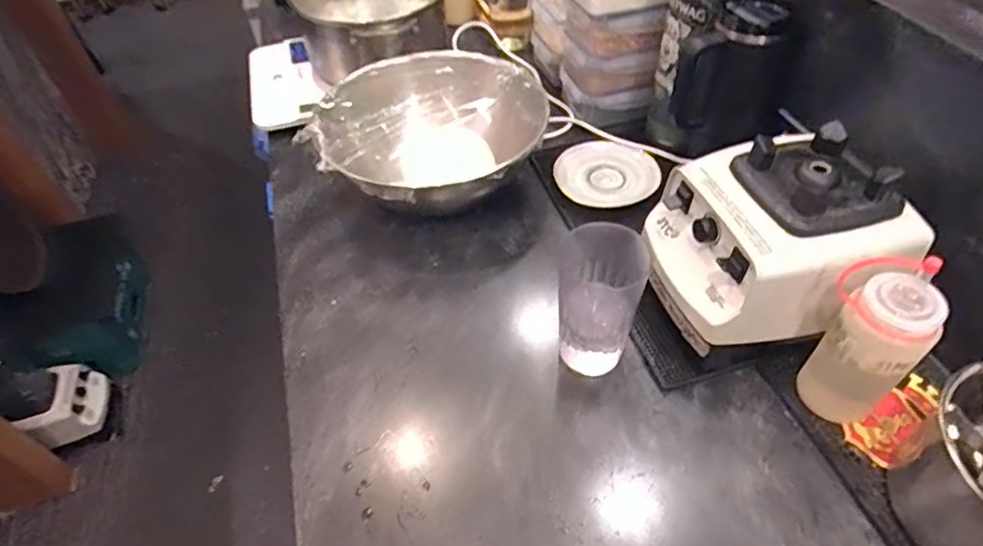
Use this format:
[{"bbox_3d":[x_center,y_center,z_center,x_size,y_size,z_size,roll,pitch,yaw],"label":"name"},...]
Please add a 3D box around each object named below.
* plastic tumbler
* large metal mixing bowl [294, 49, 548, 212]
[{"bbox_3d":[0.114,0.030,0.619,0.082,0.164,0.099,7,49,9],"label":"plastic tumbler"},{"bbox_3d":[-0.095,-0.182,0.843,0.339,0.136,0.278,-4,48,-1],"label":"large metal mixing bowl"}]

